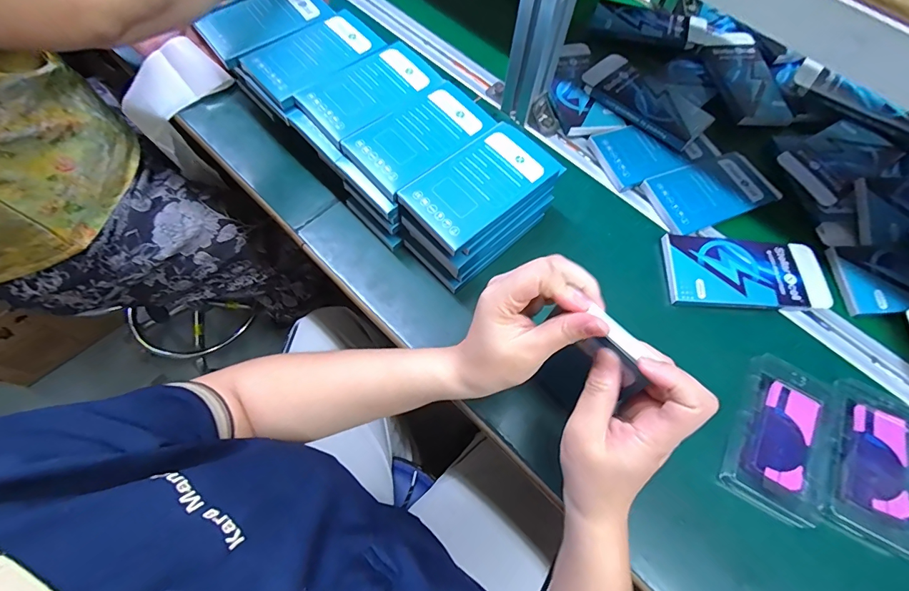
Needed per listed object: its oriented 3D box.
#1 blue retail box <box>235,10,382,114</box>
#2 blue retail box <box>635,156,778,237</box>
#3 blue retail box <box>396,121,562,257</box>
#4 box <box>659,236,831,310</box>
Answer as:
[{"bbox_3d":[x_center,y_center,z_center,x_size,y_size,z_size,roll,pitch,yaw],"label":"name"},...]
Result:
[{"bbox_3d":[-0.145,-0.255,0.434,0.139,0.019,0.083,-33,70,-15],"label":"blue retail box"},{"bbox_3d":[0.298,-0.119,0.473,0.146,0.016,0.078,-20,67,-11],"label":"blue retail box"},{"bbox_3d":[0.025,-0.103,0.377,0.136,0.015,0.076,-38,72,-17],"label":"blue retail box"},{"bbox_3d":[0.303,-0.024,0.429,0.162,0.013,0.081,3,65,0],"label":"box"}]

